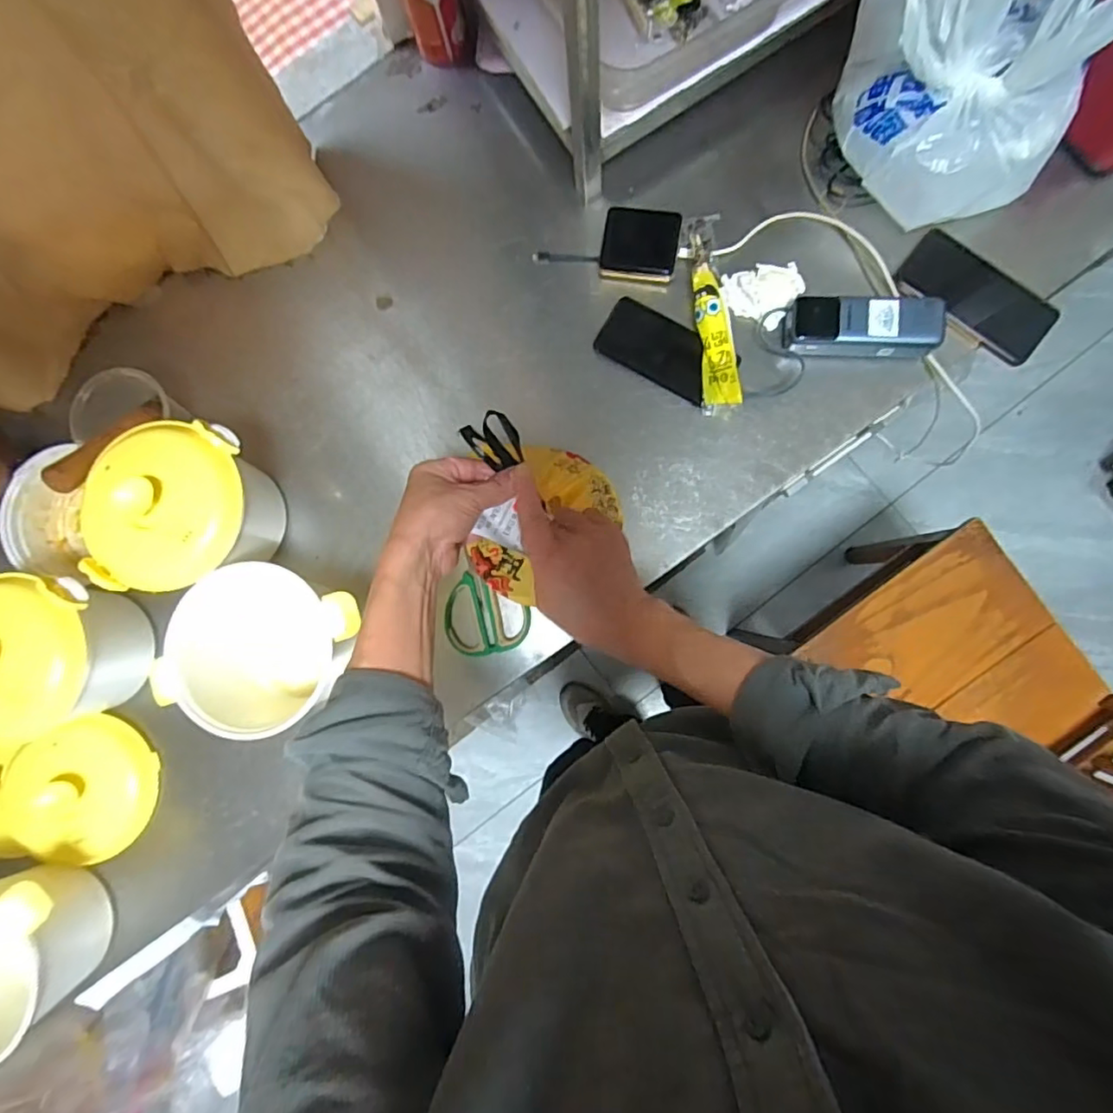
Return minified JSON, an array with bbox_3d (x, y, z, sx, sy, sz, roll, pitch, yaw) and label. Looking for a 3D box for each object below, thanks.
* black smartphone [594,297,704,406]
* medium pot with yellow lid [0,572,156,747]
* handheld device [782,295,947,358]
[{"bbox_3d":[0.122,-0.243,0.673,0.145,0.011,0.072,31,88,6],"label":"black smartphone"},{"bbox_3d":[-0.554,0.108,0.633,0.149,0.143,0.162,0,85,4],"label":"medium pot with yellow lid"},{"bbox_3d":[0.340,-0.254,0.643,0.159,0.038,0.059,2,85,5],"label":"handheld device"}]

